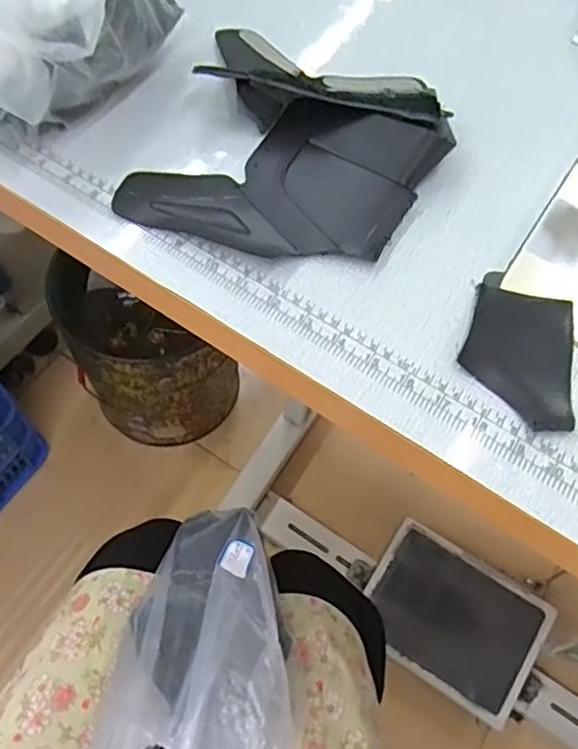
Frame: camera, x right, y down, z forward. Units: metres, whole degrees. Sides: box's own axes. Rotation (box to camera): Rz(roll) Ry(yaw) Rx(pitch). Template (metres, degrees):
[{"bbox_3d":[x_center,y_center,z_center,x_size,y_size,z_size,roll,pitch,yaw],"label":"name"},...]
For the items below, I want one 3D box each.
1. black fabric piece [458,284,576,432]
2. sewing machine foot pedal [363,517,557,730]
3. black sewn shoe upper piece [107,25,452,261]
[{"bbox_3d":[0.148,-0.013,0.395,0.068,0.012,0.093,11,61,2],"label":"black fabric piece"},{"bbox_3d":[0.260,0.390,0.984,0.267,0.030,0.199,30,80,12],"label":"sewing machine foot pedal"},{"bbox_3d":[0.009,-0.181,0.461,0.207,0.032,0.215,15,62,4],"label":"black sewn shoe upper piece"}]

